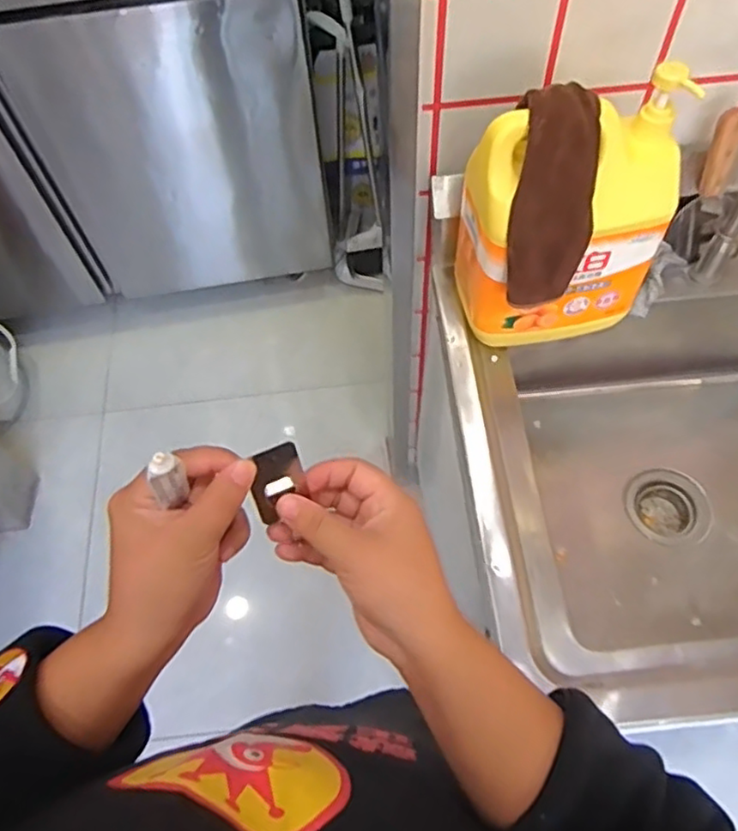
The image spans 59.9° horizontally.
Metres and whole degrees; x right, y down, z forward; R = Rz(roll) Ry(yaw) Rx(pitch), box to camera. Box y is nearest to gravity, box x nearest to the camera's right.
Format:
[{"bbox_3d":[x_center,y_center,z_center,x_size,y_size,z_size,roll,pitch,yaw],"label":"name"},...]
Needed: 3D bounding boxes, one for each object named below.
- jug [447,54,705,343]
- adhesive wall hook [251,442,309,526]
[{"bbox_3d":[0.200,-0.195,0.666,0.202,0.278,0.113,-1,61,2],"label":"jug"},{"bbox_3d":[-0.050,0.037,0.358,0.031,0.046,0.008,-28,44,-22],"label":"adhesive wall hook"}]

